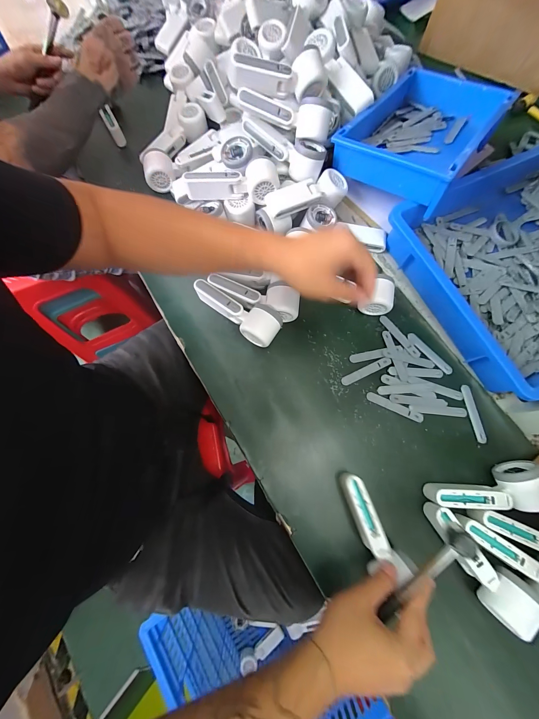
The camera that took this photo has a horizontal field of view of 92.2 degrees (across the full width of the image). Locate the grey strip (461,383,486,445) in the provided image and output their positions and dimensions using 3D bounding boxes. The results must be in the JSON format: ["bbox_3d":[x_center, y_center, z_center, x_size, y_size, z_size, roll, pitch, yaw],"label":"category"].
[{"bbox_3d":[0.343,0.091,0.436,0.017,0.004,0.094,-7,74,0],"label":"grey strip"}]

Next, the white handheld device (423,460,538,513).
[{"bbox_3d":[0.319,0.186,0.384,0.154,0.057,0.060,0,74,-1],"label":"white handheld device"}]

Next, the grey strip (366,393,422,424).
[{"bbox_3d":[0.212,0.080,0.438,0.095,0.004,0.016,24,75,6],"label":"grey strip"}]

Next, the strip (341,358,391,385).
[{"bbox_3d":[0.170,0.021,0.456,0.093,0.004,0.016,-24,81,-3],"label":"strip"}]

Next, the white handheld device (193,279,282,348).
[{"bbox_3d":[-0.061,-0.083,0.456,0.166,0.054,0.056,28,76,7],"label":"white handheld device"}]

